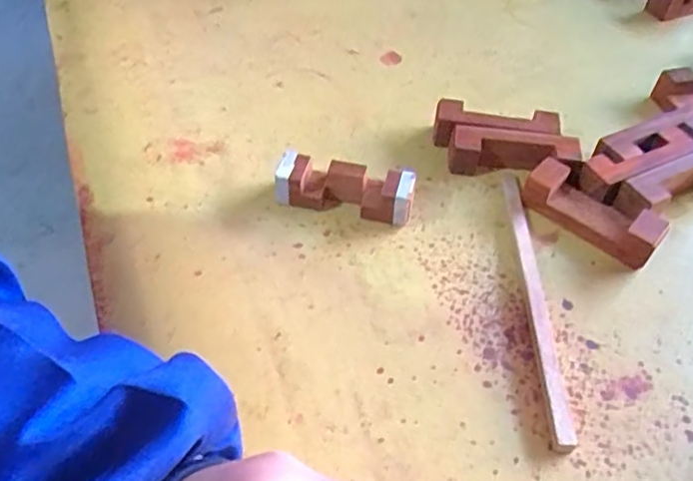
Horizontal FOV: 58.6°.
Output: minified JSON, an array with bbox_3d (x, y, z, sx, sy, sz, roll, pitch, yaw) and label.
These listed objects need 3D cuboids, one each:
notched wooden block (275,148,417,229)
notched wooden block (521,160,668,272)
[{"bbox_3d":[-0.001,-0.030,0.357,0.078,0.026,0.023,10,50,7],"label":"notched wooden block"},{"bbox_3d":[0.140,-0.016,0.352,0.077,0.026,0.026,36,58,26],"label":"notched wooden block"}]

